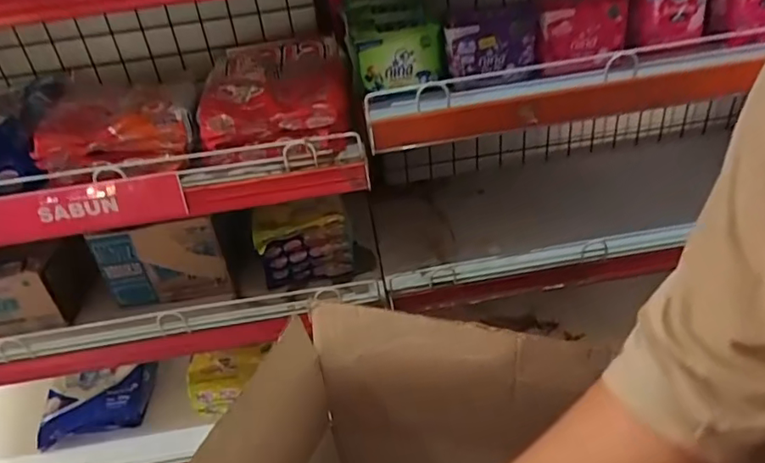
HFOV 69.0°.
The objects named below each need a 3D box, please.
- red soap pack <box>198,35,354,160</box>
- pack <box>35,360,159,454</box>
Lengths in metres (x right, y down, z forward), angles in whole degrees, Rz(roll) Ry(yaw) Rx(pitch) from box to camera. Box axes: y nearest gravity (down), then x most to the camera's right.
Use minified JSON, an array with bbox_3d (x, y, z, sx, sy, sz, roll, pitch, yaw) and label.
[{"bbox_3d":[-0.142,-0.189,0.766,0.184,0.077,0.221,-7,35,1],"label":"red soap pack"},{"bbox_3d":[-0.512,0.305,0.999,0.190,0.061,0.102,-15,36,-10],"label":"pack"}]

